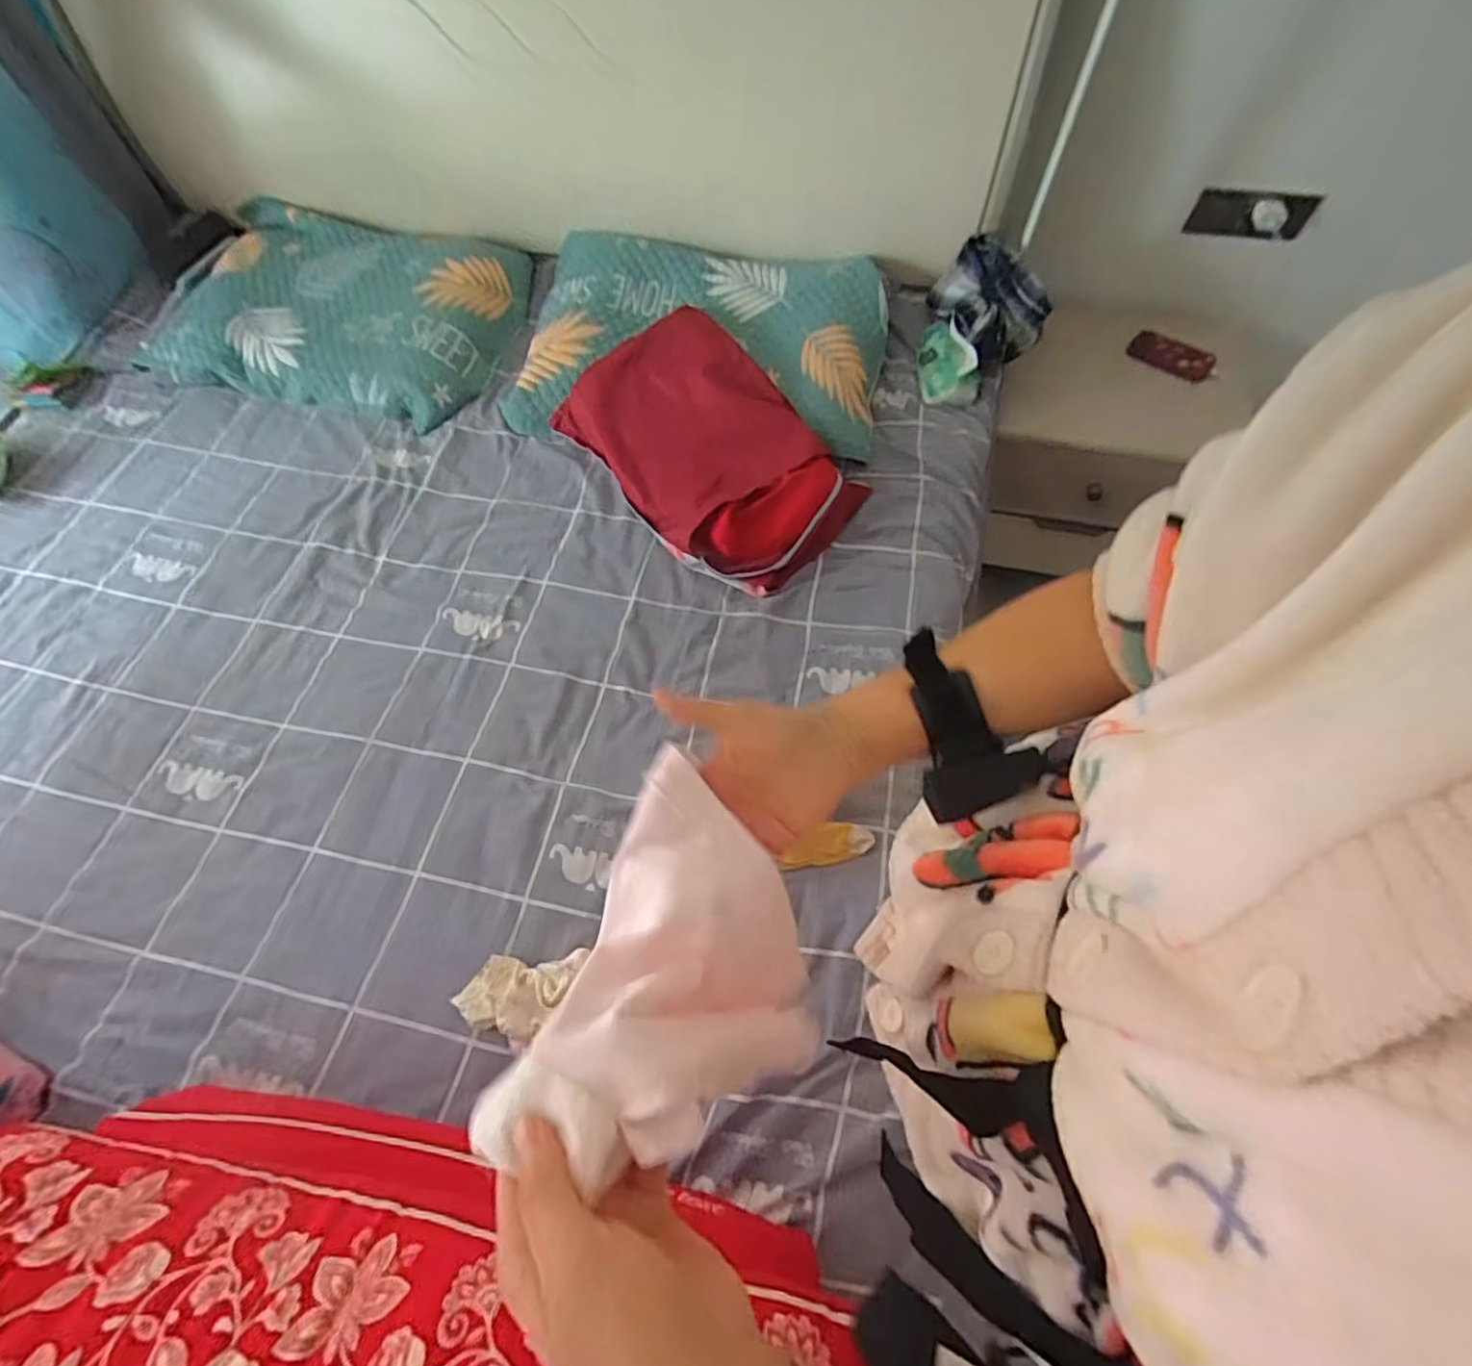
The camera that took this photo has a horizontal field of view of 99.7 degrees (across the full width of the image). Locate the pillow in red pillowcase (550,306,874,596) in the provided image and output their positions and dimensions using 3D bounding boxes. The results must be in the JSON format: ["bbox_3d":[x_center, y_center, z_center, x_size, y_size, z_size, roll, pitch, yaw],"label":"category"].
[{"bbox_3d":[-0.048,-0.401,1.030,0.311,0.128,0.521,-40,68,-16],"label":"pillow in red pillowcase"}]

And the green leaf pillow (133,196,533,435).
[{"bbox_3d":[-0.804,-0.754,1.256,0.702,0.116,0.430,11,64,8],"label":"green leaf pillow"}]

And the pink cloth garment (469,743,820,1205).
[{"bbox_3d":[-0.018,0.145,0.330,0.126,0.127,0.185,18,67,11],"label":"pink cloth garment"}]

